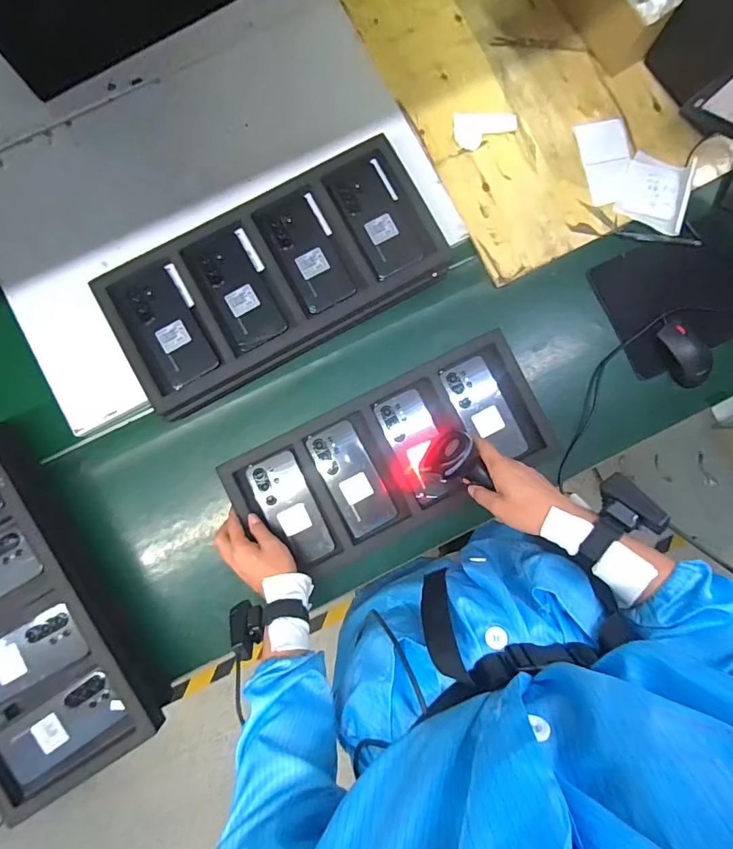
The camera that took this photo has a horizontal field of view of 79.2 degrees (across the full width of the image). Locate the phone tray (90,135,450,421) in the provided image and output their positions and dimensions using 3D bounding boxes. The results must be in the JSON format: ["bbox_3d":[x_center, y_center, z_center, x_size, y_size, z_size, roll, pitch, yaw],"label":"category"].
[{"bbox_3d":[-0.130,-0.219,0.651,0.477,0.029,0.222,-30,87,-4],"label":"phone tray"}]

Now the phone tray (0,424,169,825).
[{"bbox_3d":[-0.494,0.260,0.622,0.245,0.091,0.482,-33,88,-3],"label":"phone tray"}]

